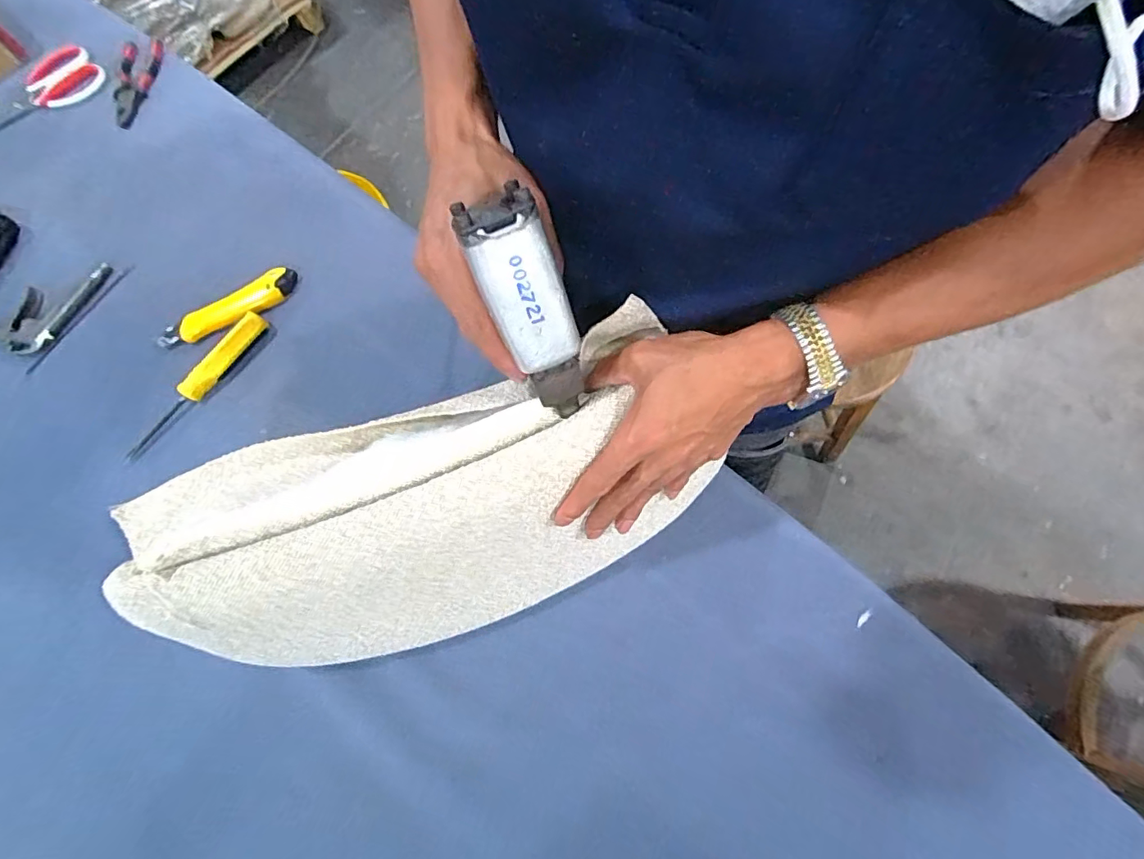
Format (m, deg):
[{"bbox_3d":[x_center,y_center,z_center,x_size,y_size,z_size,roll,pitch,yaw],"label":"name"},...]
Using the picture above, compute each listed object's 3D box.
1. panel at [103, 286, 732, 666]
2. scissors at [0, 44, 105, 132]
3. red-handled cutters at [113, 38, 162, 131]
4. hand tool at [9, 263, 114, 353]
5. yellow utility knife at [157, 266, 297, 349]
[{"bbox_3d":[-0.112,0.069,0.375,0.348,0.189,0.139,-18,70,-5],"label":"panel"},{"bbox_3d":[-0.762,-0.478,0.733,0.190,0.031,0.083,-37,73,-7],"label":"scissors"},{"bbox_3d":[-0.608,-0.489,0.729,0.055,0.016,0.162,-8,72,2],"label":"red-handled cutters"},{"bbox_3d":[-0.621,-0.153,0.623,0.055,0.020,0.136,31,78,13],"label":"hand tool"},{"bbox_3d":[-0.398,-0.142,0.601,0.162,0.016,0.047,-26,72,-3],"label":"yellow utility knife"}]

